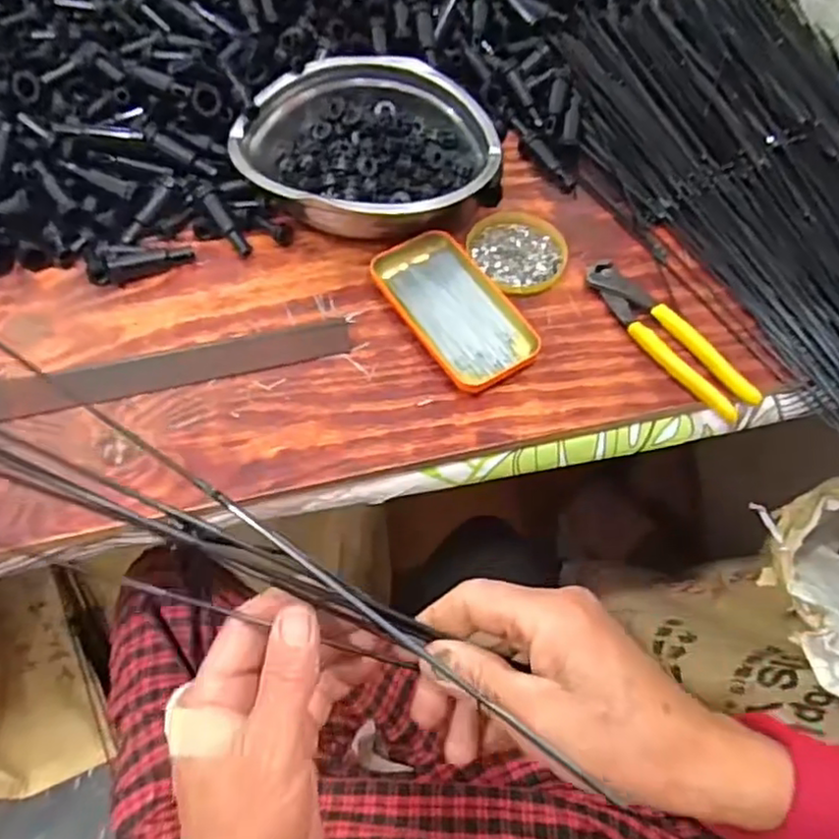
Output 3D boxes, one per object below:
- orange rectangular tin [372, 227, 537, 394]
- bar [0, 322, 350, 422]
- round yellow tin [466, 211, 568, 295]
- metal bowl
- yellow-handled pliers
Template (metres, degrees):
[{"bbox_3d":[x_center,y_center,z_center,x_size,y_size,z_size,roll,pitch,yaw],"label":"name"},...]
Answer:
[{"bbox_3d":[0.027,-0.087,0.526,0.072,0.021,0.144,-28,65,-17],"label":"orange rectangular tin"},{"bbox_3d":[-0.184,-0.041,0.501,0.259,0.010,0.038,-13,62,-10],"label":"bar"},{"bbox_3d":[0.082,-0.144,0.568,0.076,0.010,0.088,-20,63,-13],"label":"round yellow tin"},{"bbox_3d":[-0.050,-0.242,0.594,0.204,0.069,0.204,1,60,-2],"label":"metal bowl"},{"bbox_3d":[0.192,-0.065,0.524,0.036,0.018,0.162,-28,65,-17],"label":"yellow-handled pliers"}]

